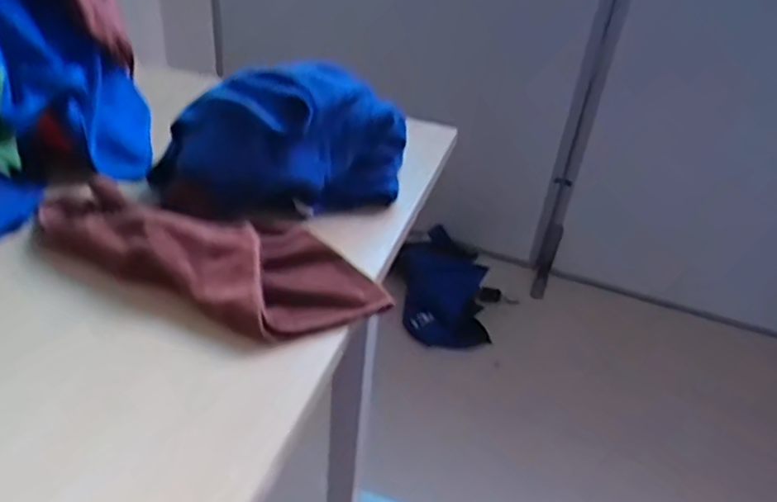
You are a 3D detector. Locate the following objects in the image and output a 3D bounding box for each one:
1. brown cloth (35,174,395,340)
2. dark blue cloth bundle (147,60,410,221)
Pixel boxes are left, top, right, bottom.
[{"bbox_3d":[-0.193,-0.014,0.665,0.383,0.045,0.158,21,38,19],"label":"brown cloth"},{"bbox_3d":[-0.119,-0.131,0.757,0.288,0.123,0.149,-14,41,-26],"label":"dark blue cloth bundle"}]

